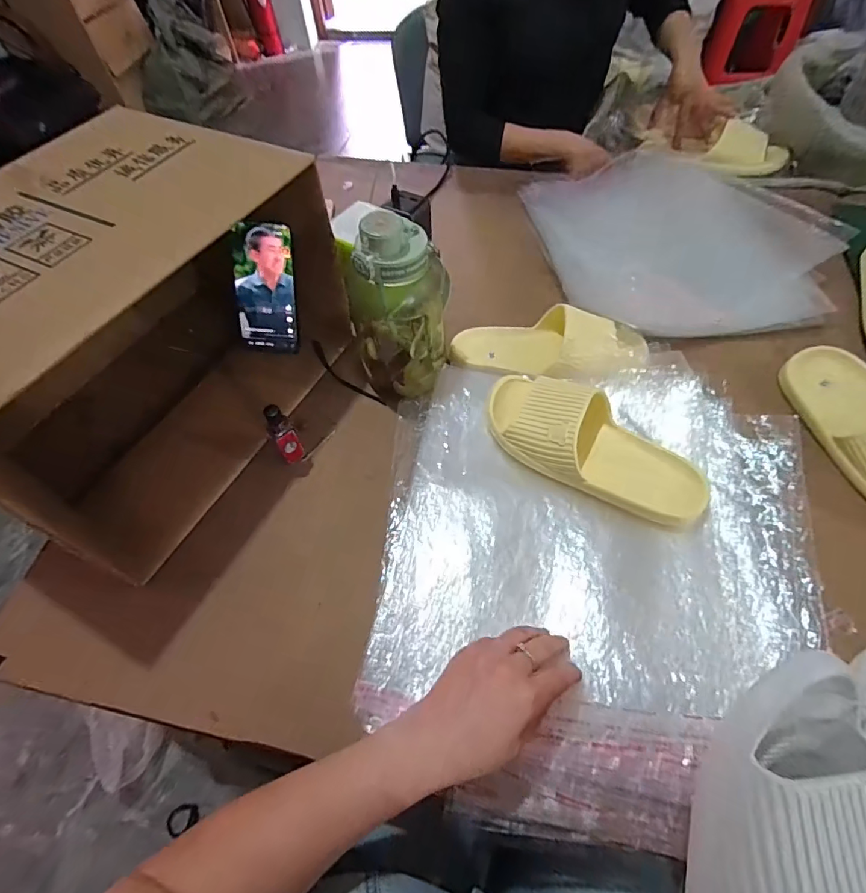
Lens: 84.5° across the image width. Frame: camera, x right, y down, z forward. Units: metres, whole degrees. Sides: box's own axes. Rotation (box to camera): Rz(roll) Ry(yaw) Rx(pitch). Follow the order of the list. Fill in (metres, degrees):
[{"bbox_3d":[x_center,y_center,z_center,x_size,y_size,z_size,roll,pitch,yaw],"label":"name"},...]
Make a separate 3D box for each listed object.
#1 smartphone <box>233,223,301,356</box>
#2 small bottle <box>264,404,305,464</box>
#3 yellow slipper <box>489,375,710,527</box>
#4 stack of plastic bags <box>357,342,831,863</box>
[{"bbox_3d":[-0.204,-0.188,0.580,0.072,0.155,0.009,2,35,-9],"label":"smartphone"},{"bbox_3d":[-0.163,-0.009,0.528,0.024,0.094,0.020,-28,61,-14],"label":"small bottle"},{"bbox_3d":[0.169,-0.005,0.503,0.249,0.058,0.101,32,64,20],"label":"yellow slipper"},{"bbox_3d":[0.158,0.105,0.468,0.411,0.028,0.441,4,60,6],"label":"stack of plastic bags"}]

